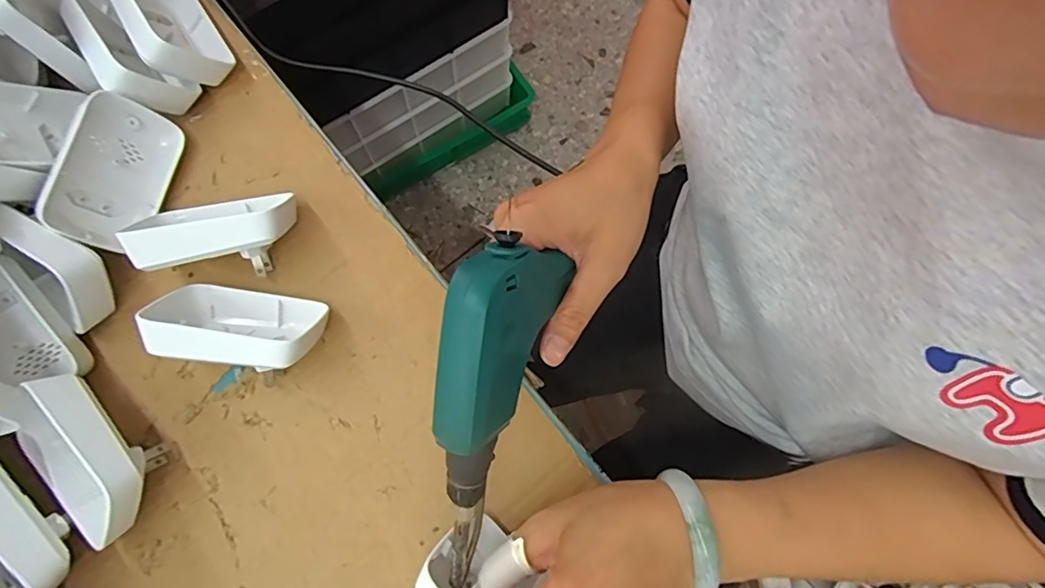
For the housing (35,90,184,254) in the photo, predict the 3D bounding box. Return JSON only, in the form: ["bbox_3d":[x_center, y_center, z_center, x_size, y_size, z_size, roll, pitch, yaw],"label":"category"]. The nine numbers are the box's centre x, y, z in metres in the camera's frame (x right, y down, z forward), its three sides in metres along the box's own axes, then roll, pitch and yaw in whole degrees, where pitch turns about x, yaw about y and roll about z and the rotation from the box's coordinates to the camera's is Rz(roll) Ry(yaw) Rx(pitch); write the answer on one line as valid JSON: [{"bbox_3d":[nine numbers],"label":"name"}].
[{"bbox_3d":[-0.269,-0.078,0.353,0.032,0.059,0.095,-3,65,36],"label":"housing"}]

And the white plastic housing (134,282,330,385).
[{"bbox_3d":[-0.171,0.020,0.329,0.102,0.054,0.051,9,76,3],"label":"white plastic housing"}]

